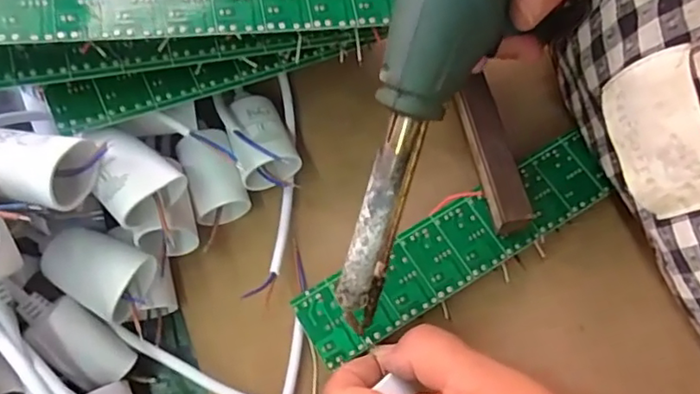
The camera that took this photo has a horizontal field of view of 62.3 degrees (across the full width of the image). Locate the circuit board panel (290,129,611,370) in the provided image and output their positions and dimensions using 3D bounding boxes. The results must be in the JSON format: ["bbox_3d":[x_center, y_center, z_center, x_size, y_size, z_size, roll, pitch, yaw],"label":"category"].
[{"bbox_3d":[0.054,0.025,0.290,0.168,0.017,0.037,-30,79,-11],"label":"circuit board panel"}]

